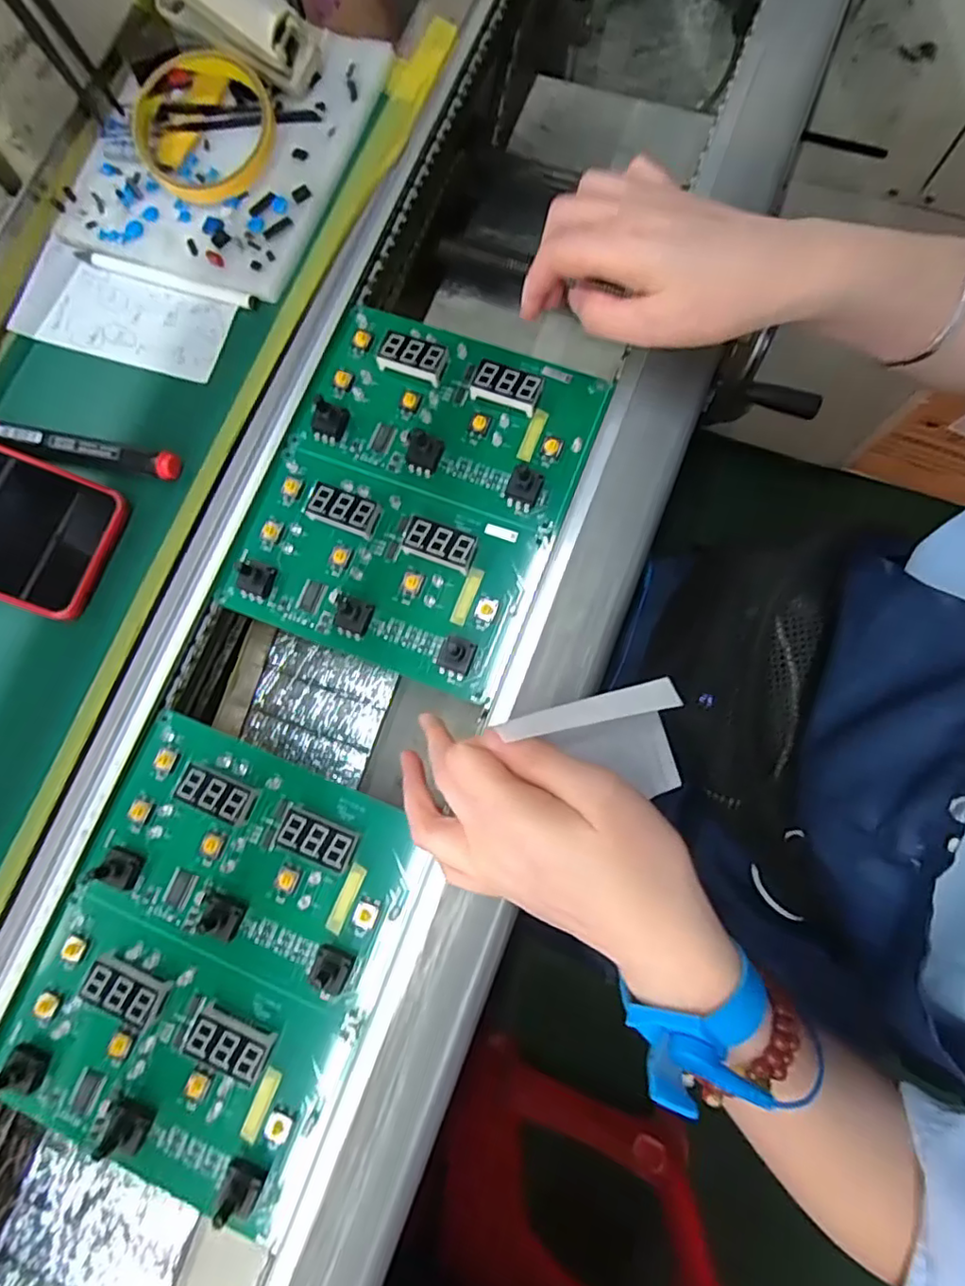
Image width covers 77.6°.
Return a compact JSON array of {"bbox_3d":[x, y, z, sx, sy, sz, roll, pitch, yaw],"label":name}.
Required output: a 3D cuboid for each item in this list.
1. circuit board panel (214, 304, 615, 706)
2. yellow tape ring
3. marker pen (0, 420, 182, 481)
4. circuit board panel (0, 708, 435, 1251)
[{"bbox_3d":[-0.039,-0.088,0.337,0.163,0.019,0.197,21,79,6],"label":"circuit board panel"},{"bbox_3d":[-0.172,-0.313,0.367,0.088,0.011,0.086,6,96,3],"label":"yellow tape ring"},{"bbox_3d":[-0.239,-0.112,0.343,0.140,0.018,0.018,14,79,4],"label":"marker pen"},{"bbox_3d":[-0.133,0.153,0.293,0.162,0.020,0.193,22,79,6],"label":"circuit board panel"}]

